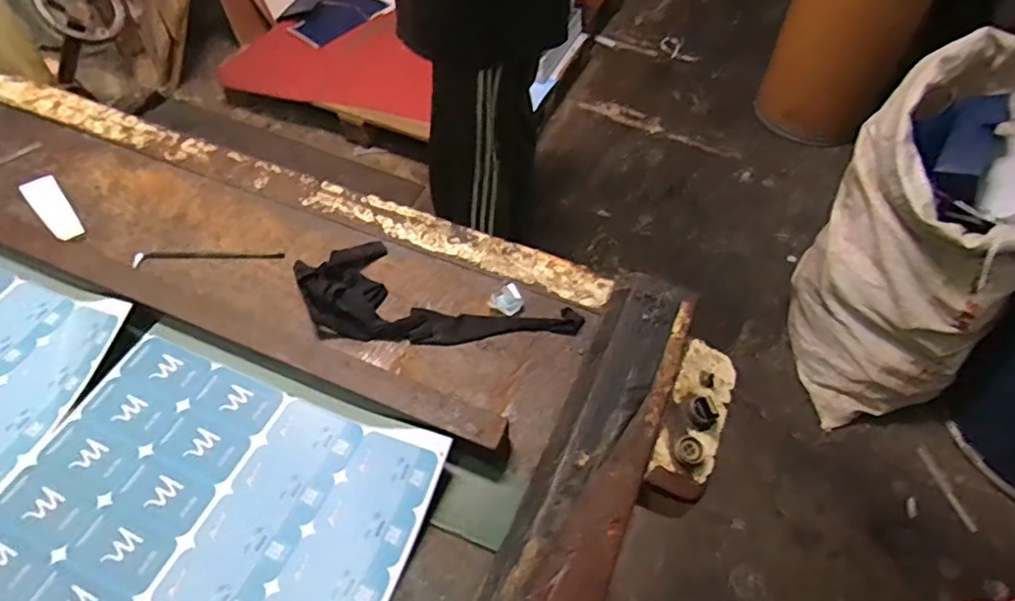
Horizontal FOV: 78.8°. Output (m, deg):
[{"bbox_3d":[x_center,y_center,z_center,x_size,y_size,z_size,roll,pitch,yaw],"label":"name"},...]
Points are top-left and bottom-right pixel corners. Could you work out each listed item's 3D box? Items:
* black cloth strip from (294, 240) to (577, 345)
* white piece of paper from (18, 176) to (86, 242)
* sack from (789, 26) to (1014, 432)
[{"bbox_3d":[-0.083,-0.013,0.738,0.331,0.032,0.133,2,54,-1],"label":"black cloth strip"},{"bbox_3d":[-0.605,-0.123,0.823,0.041,0.005,0.136,-35,63,-25],"label":"white piece of paper"},{"bbox_3d":[0.911,-0.119,1.375,0.395,0.629,0.530,-5,54,-3],"label":"sack"}]

